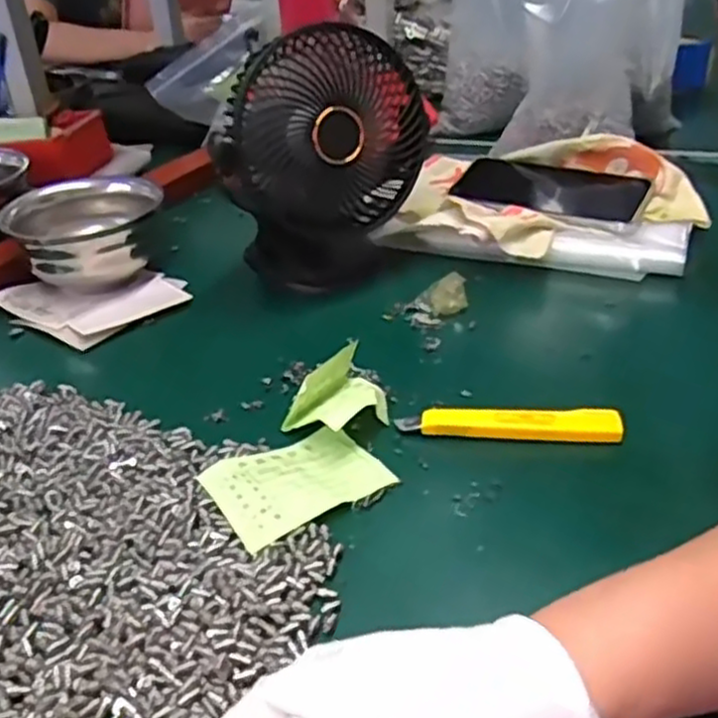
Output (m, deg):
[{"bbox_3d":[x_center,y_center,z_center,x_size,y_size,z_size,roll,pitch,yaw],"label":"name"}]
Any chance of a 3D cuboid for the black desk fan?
[{"bbox_3d":[-0.026,-0.151,0.576,0.150,0.183,0.079,-7,34,-5],"label":"black desk fan"}]

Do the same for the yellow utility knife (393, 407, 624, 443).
[{"bbox_3d":[0.088,0.039,0.444,0.127,0.014,0.019,1,34,6],"label":"yellow utility knife"}]

